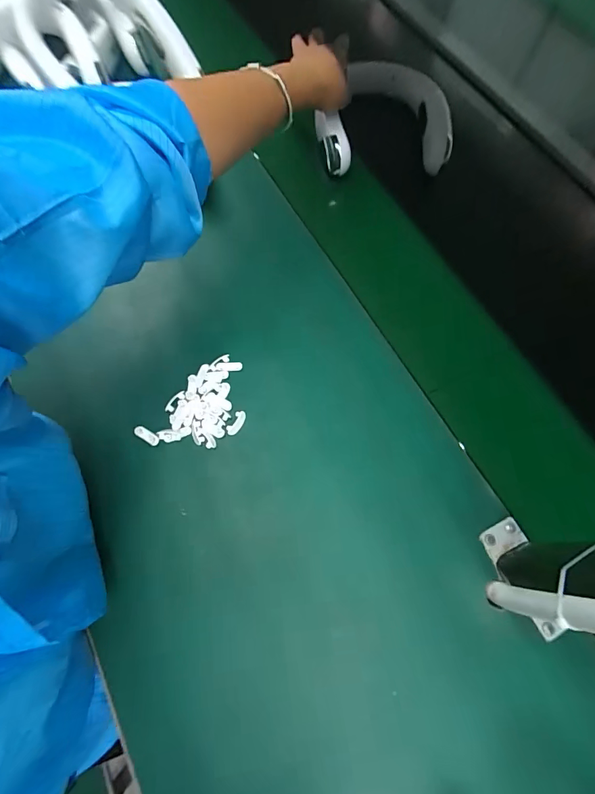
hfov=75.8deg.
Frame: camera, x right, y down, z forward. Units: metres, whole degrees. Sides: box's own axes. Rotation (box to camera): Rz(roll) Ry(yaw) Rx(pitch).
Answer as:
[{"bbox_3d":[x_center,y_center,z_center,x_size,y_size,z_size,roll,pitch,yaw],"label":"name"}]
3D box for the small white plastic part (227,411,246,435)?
[{"bbox_3d":[-0.064,0.028,0.401,0.013,0.006,0.028,29,71,9],"label":"small white plastic part"}]

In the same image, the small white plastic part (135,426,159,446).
[{"bbox_3d":[-0.155,0.040,0.393,0.029,0.005,0.011,30,71,10],"label":"small white plastic part"}]

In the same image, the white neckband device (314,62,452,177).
[{"bbox_3d":[0.122,-0.428,0.578,0.189,0.067,0.220,-2,63,1],"label":"white neckband device"}]

